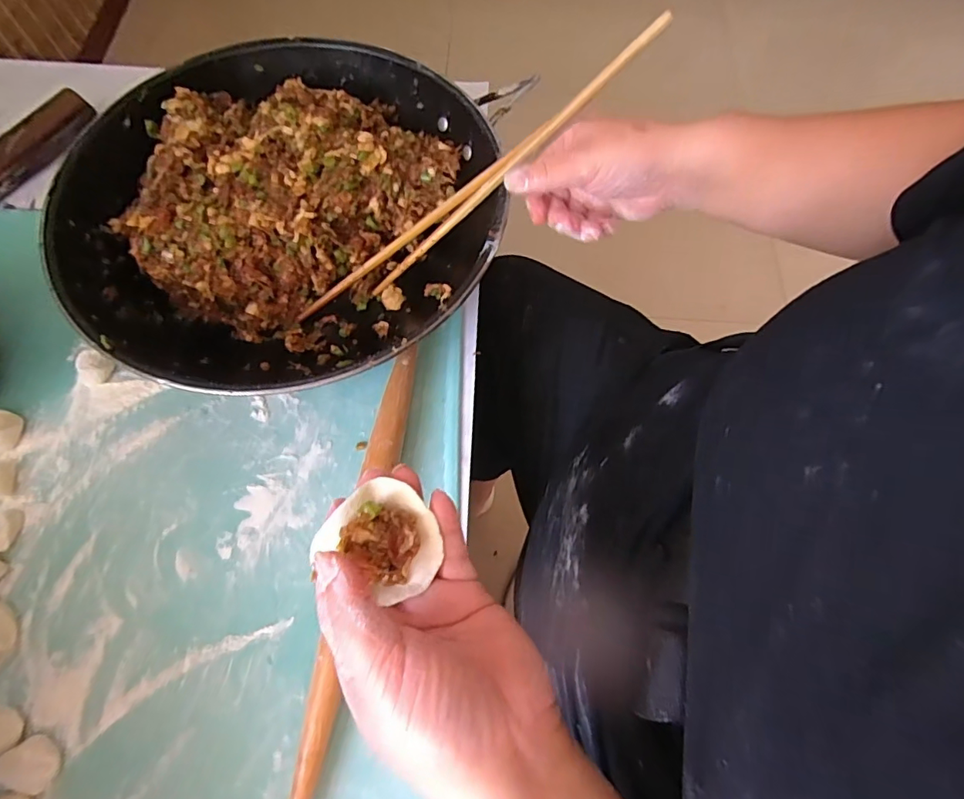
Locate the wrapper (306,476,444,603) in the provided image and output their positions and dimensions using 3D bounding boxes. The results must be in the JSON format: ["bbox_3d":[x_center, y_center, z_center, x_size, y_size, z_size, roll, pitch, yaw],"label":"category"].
[{"bbox_3d":[-0.044,0.063,0.232,0.048,0.024,0.044,37,71,13],"label":"wrapper"}]

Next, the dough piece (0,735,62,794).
[{"bbox_3d":[-0.262,0.211,0.297,0.035,0.012,0.026,12,67,3],"label":"dough piece"}]

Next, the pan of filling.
[{"bbox_3d":[-0.141,-0.132,0.400,0.298,0.093,0.302,1,67,-2],"label":"pan of filling"}]

